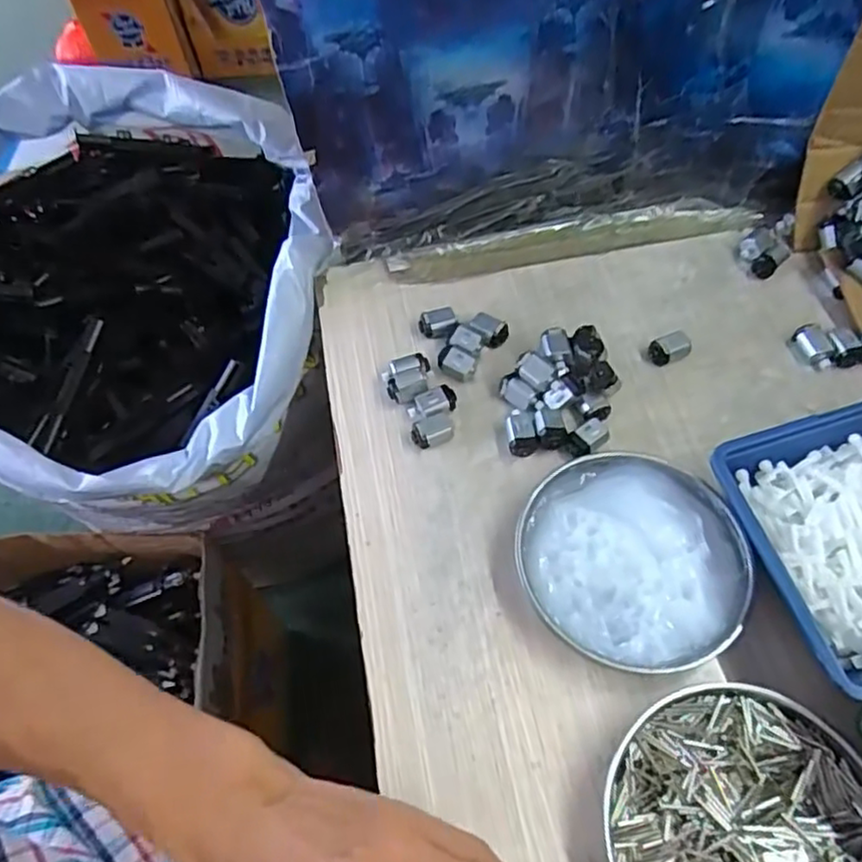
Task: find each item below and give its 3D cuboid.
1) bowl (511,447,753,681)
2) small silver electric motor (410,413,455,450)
[{"bbox_3d":[0.119,0.072,0.389,0.126,0.024,0.131,-1,58,2],"label":"bowl"},{"bbox_3d":[0.001,0.001,0.452,0.029,0.012,0.020,-11,58,-4],"label":"small silver electric motor"}]

